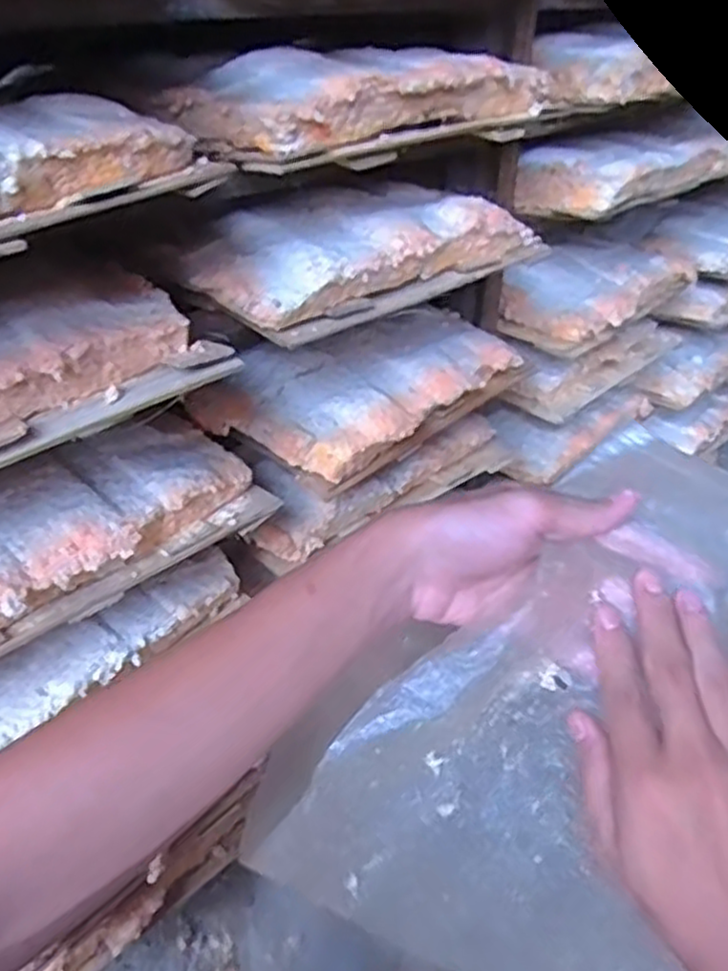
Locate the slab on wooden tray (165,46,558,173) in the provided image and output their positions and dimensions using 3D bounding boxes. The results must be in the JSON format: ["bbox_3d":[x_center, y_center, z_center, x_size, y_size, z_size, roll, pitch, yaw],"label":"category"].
[{"bbox_3d":[0.005,-0.220,0.417,0.215,0.041,0.096,-28,43,-32],"label":"slab on wooden tray"}]

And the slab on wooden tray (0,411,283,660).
[{"bbox_3d":[-0.161,0.027,0.384,0.226,0.039,0.093,-30,44,-34],"label":"slab on wooden tray"}]

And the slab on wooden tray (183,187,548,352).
[{"bbox_3d":[-0.002,-0.152,0.461,0.233,0.044,0.110,-26,42,-31],"label":"slab on wooden tray"}]

